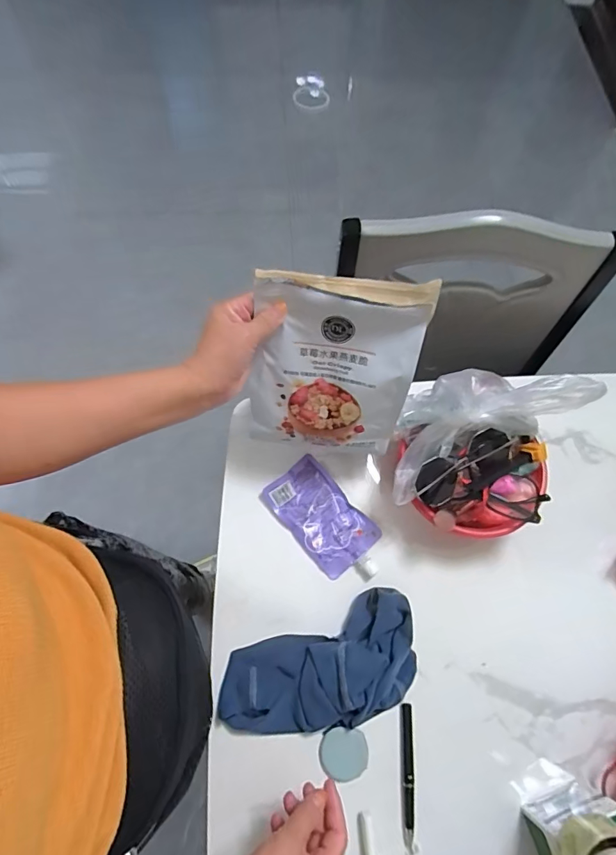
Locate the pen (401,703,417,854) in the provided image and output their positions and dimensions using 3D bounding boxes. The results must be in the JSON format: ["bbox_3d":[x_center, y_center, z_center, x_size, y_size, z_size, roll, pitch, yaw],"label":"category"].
[{"bbox_3d":[0.110,0.379,0.492,0.013,0.010,0.129,3,68,0],"label":"pen"}]

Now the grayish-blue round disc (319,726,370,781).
[{"bbox_3d":[0.040,0.360,0.493,0.054,0.006,0.049,8,76,-5],"label":"grayish-blue round disc"}]

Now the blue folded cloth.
[{"bbox_3d":[0.017,0.278,0.510,0.230,0.043,0.116,-17,69,-8],"label":"blue folded cloth"}]

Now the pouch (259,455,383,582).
[{"bbox_3d":[0.024,0.123,0.583,0.087,0.020,0.166,-40,74,-16],"label":"pouch"}]

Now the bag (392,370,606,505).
[{"bbox_3d":[0.206,-0.008,0.527,0.254,0.086,0.114,-21,69,9],"label":"bag"}]

